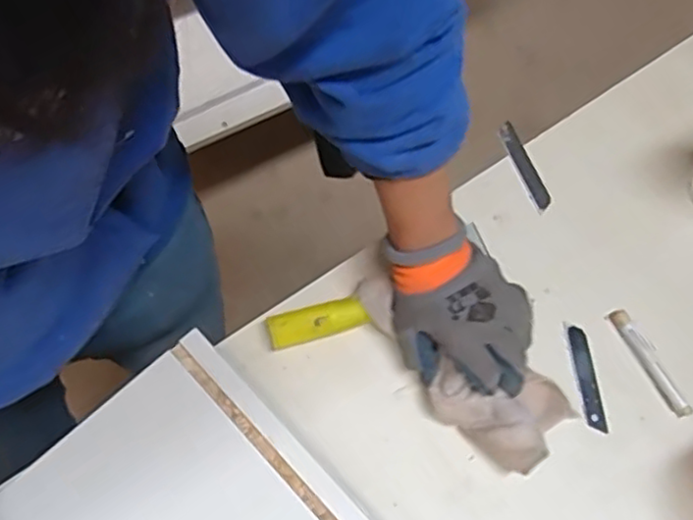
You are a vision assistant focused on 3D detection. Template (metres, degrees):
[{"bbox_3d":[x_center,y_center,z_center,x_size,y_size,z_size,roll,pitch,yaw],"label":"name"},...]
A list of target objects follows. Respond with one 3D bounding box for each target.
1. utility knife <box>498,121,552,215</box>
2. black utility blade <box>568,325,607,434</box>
[{"bbox_3d":[0.173,-0.091,0.656,0.019,0.007,0.099,-23,69,3],"label":"utility knife"},{"bbox_3d":[0.205,0.101,0.577,0.017,0.004,0.090,-3,67,-3],"label":"black utility blade"}]

